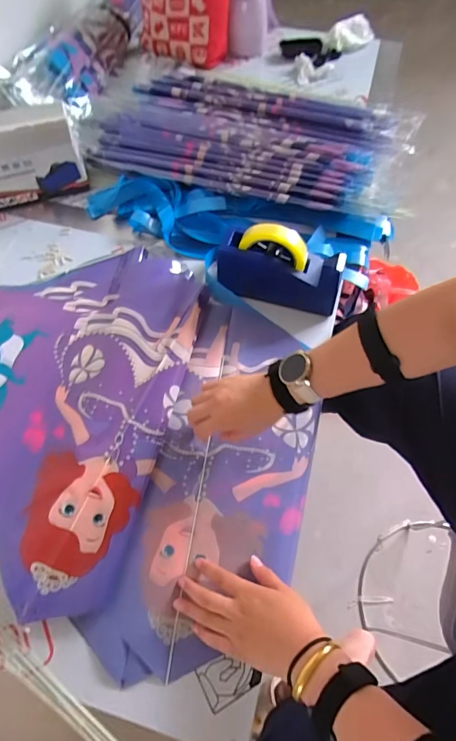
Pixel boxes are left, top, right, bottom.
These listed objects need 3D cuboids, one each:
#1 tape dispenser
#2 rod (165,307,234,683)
[{"bbox_3d":[0.084,-0.171,0.655,0.194,0.128,0.069,13,64,9],"label":"tape dispenser"},{"bbox_3d":[-0.031,0.124,0.586,0.004,0.007,0.522,7,63,6],"label":"rod"}]

